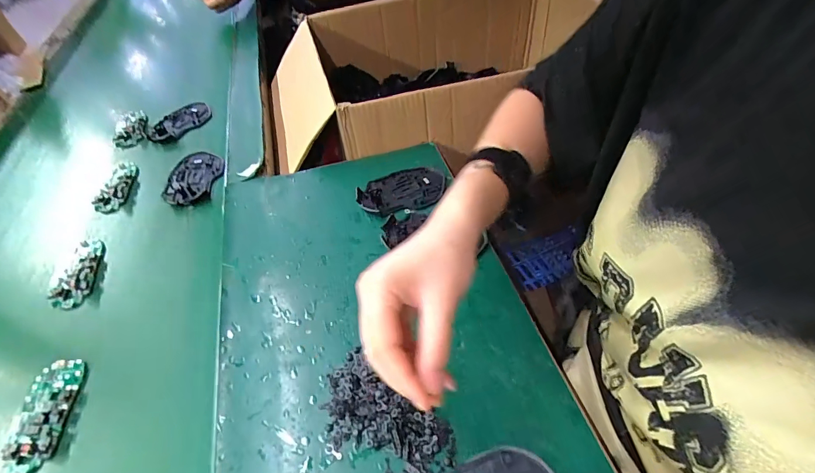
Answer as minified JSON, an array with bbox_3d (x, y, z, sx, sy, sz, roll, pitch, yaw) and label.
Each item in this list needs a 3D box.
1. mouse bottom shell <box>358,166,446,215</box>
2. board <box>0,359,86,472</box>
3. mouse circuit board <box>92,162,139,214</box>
[{"bbox_3d":[-0.008,-0.062,0.509,0.113,0.012,0.072,-15,50,-8],"label":"mouse bottom shell"},{"bbox_3d":[-0.327,0.159,0.354,0.047,0.008,0.098,-13,50,-6],"label":"board"},{"bbox_3d":[-0.410,-0.074,0.554,0.039,0.012,0.096,-10,50,-3],"label":"mouse circuit board"}]

